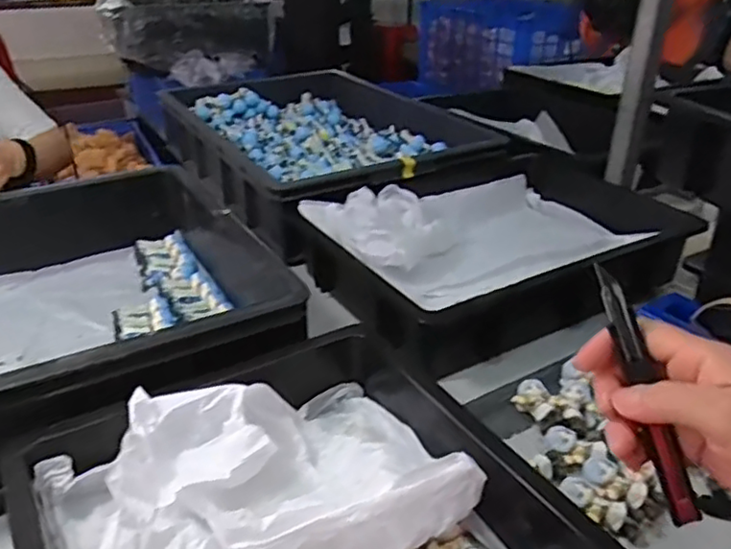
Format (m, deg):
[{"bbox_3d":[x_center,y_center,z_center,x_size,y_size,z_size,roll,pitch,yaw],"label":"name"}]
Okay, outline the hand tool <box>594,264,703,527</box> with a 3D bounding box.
[{"bbox_3d":[0.149,0.064,0.340,0.018,0.142,0.015,-18,1,-29],"label":"hand tool"}]

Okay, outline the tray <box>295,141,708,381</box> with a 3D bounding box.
[{"bbox_3d":[0.154,-0.039,0.813,0.380,0.113,0.345,-16,33,-27],"label":"tray"}]

